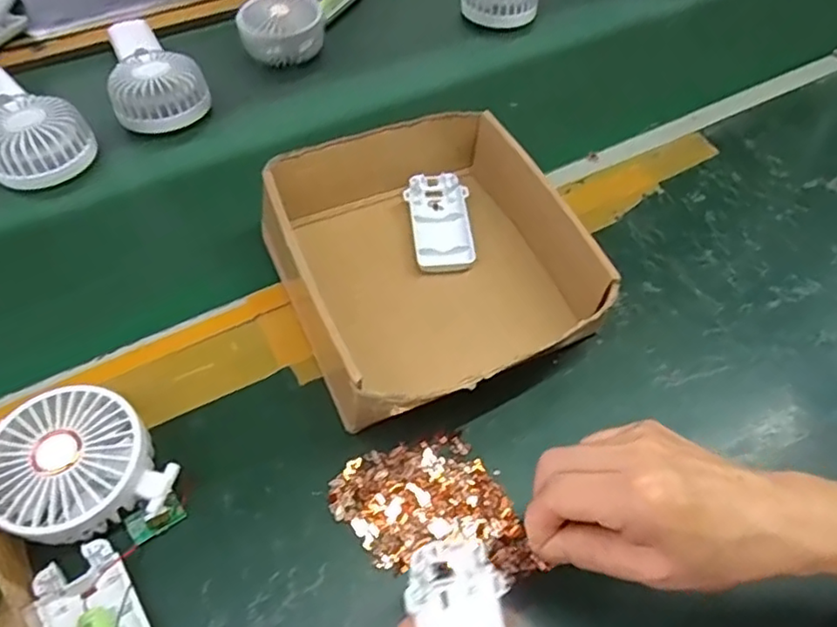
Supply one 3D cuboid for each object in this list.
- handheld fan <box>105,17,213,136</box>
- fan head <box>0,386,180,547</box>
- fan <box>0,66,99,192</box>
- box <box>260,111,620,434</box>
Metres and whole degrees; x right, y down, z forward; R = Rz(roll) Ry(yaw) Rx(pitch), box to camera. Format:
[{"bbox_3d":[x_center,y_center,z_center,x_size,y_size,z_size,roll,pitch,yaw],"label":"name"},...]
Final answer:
[{"bbox_3d":[-0.270,-0.253,0.617,0.089,0.038,0.184,-19,57,-14],"label":"handheld fan"},{"bbox_3d":[-0.202,0.096,0.368,0.088,0.044,0.098,-38,63,-24],"label":"fan head"},{"bbox_3d":[-0.365,-0.187,0.568,0.088,0.042,0.185,-29,60,-19],"label":"fan"},{"bbox_3d":[0.006,-0.047,0.459,0.202,0.073,0.208,-17,57,-12],"label":"box"}]

